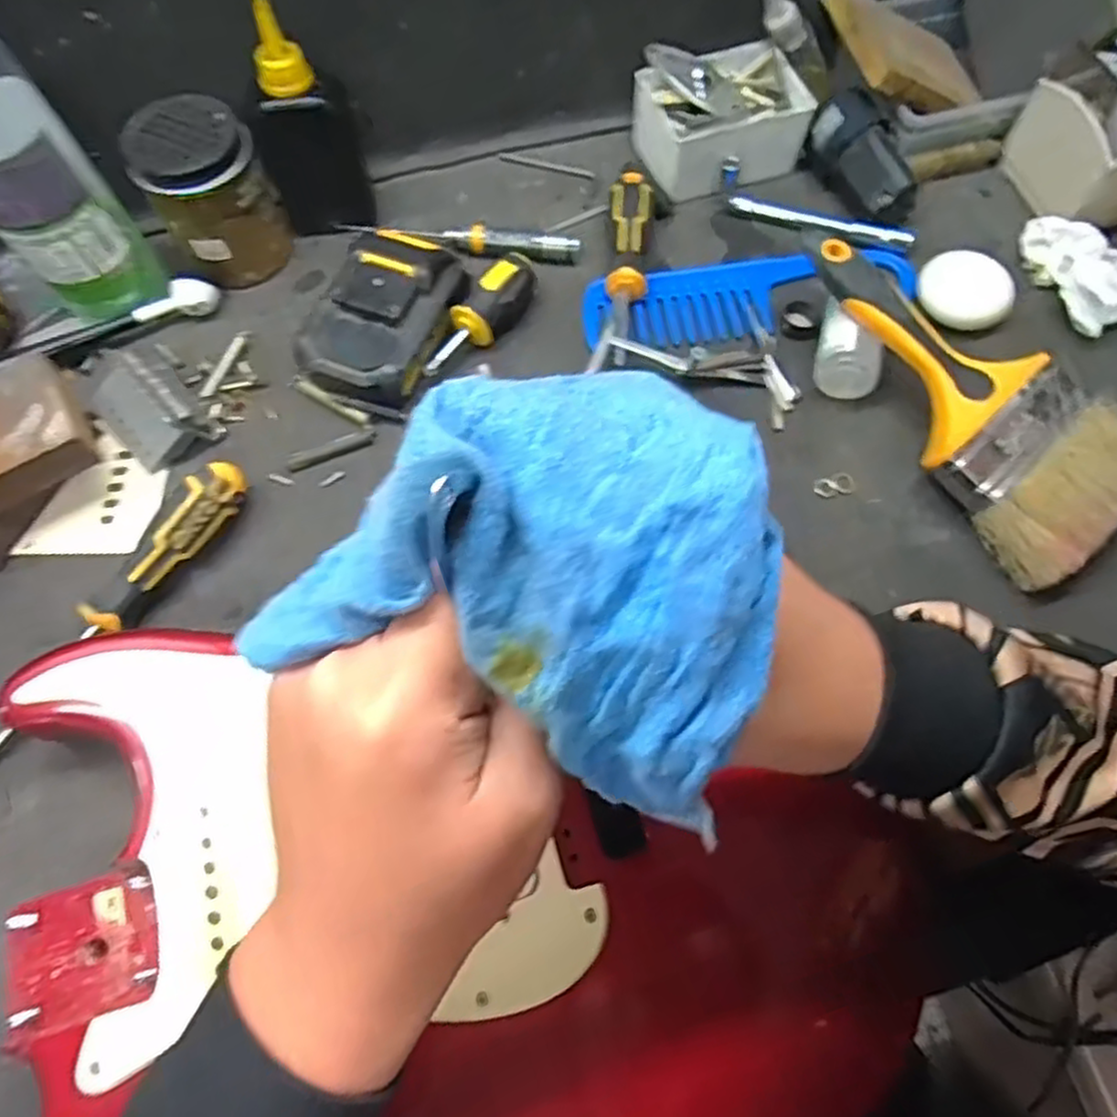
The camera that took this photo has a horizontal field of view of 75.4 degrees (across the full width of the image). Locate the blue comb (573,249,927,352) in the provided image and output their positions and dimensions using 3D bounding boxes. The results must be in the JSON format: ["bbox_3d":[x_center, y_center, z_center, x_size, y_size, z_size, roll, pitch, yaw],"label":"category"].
[{"bbox_3d":[0.124,-0.174,0.469,0.215,0.012,0.057,-9,68,-2],"label":"blue comb"}]

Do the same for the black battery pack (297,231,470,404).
[{"bbox_3d":[-0.111,-0.152,0.452,0.076,0.042,0.115,24,70,11],"label":"black battery pack"}]

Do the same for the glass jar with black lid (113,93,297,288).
[{"bbox_3d":[-0.219,-0.233,0.461,0.068,0.088,0.064,0,68,1],"label":"glass jar with black lid"}]

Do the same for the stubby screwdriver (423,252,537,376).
[{"bbox_3d":[-0.050,-0.150,0.453,0.029,0.032,0.093,33,72,14],"label":"stubby screwdriver"}]

